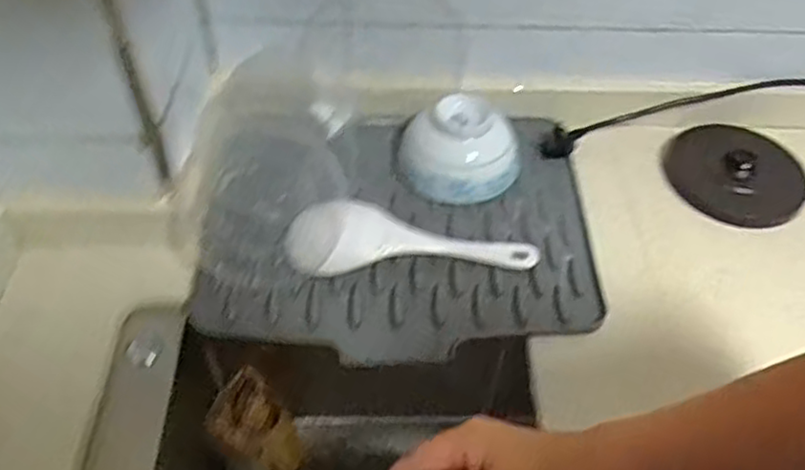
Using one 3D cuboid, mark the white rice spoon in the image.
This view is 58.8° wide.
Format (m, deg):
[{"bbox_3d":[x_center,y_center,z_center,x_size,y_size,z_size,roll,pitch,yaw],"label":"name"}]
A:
[{"bbox_3d":[0.009,0.001,0.649,0.222,0.029,0.058,0,51,-5],"label":"white rice spoon"}]

